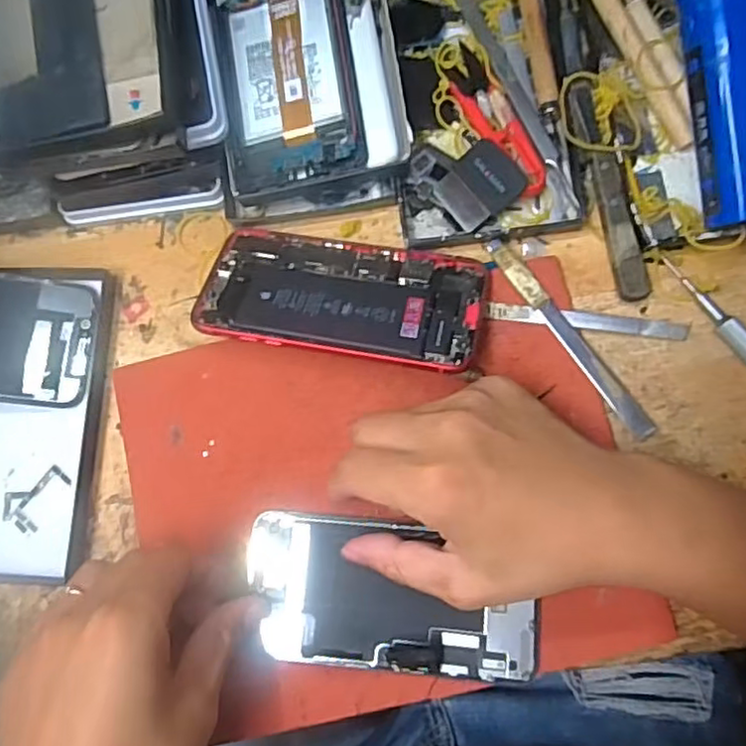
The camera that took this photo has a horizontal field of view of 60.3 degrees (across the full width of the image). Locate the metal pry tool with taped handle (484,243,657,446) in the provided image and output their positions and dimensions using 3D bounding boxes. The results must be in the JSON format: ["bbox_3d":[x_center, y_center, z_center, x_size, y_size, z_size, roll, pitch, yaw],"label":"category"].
[{"bbox_3d":[0.103,-0.019,0.339,0.012,0.004,0.129,-37,82,-2],"label":"metal pry tool with taped handle"}]

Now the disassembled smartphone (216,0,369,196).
[{"bbox_3d":[-0.050,-0.185,0.358,0.074,0.010,0.163,-8,83,9],"label":"disassembled smartphone"}]

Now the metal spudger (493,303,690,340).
[{"bbox_3d":[0.114,-0.028,0.342,0.104,0.005,0.010,7,81,7],"label":"metal spudger"}]

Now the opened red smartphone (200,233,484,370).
[{"bbox_3d":[-0.015,-0.039,0.346,0.149,0.011,0.074,8,58,8],"label":"opened red smartphone"}]

